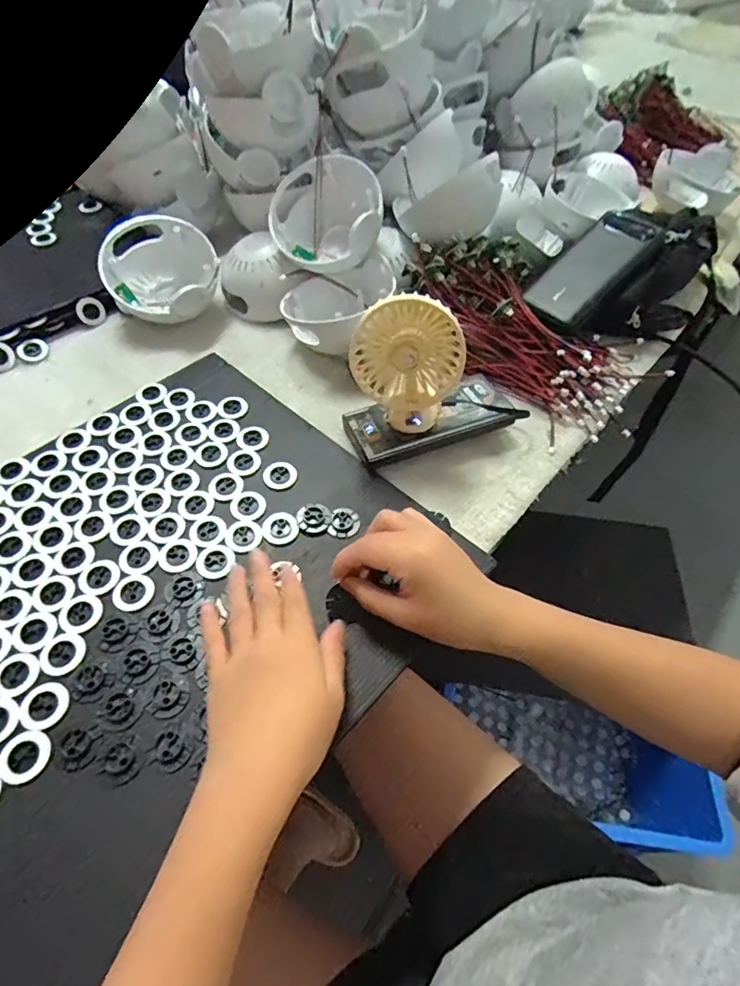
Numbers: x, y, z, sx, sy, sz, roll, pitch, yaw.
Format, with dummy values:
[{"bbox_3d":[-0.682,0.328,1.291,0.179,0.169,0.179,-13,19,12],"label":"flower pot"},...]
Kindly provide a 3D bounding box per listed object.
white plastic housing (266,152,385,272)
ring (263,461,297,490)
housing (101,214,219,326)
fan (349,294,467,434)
[{"bbox_3d":[-0.047,-0.284,0.537,0.112,0.091,0.106,-8,55,-7],"label":"white plastic housing"},{"bbox_3d":[-0.077,-0.016,0.444,0.028,0.005,0.030,2,52,-2],"label":"ring"},{"bbox_3d":[-0.225,-0.239,0.563,0.117,0.069,0.114,0,85,-4],"label":"housing"},{"bbox_3d":[0.030,-0.102,0.416,0.085,0.109,0.030,15,55,10],"label":"fan"}]

